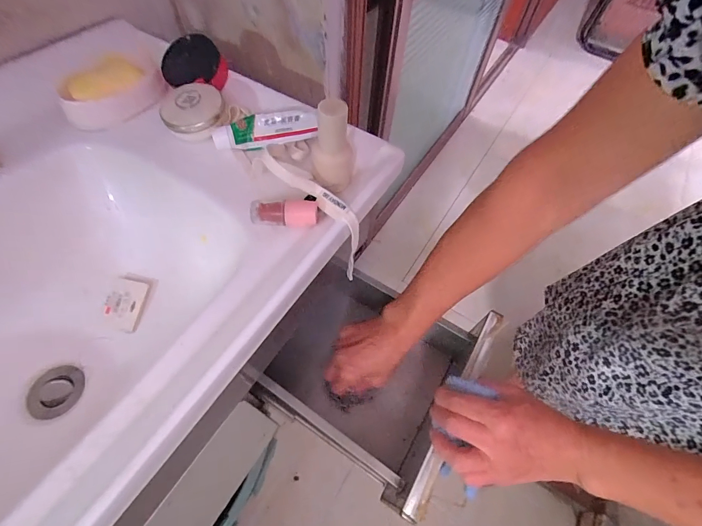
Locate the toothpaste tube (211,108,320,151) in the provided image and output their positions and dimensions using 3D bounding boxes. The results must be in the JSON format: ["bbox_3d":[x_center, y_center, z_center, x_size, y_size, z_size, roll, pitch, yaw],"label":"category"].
[{"bbox_3d":[-0.098,-0.155,0.401,0.118,0.028,0.028,-6,57,-5],"label":"toothpaste tube"}]

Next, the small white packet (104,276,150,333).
[{"bbox_3d":[-0.286,0.052,0.436,0.045,0.004,0.063,13,79,-4],"label":"small white packet"}]

